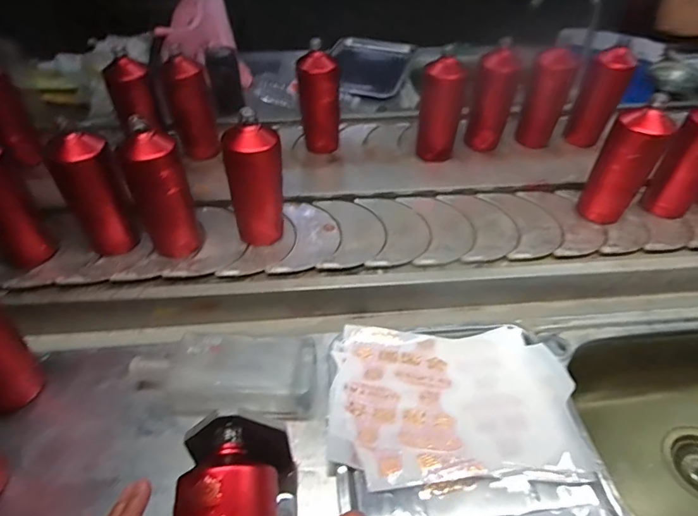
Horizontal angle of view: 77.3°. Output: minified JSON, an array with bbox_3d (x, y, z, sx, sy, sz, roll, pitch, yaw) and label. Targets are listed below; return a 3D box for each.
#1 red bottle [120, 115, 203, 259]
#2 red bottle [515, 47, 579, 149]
[{"bbox_3d":[-0.268,-0.093,0.630,0.078,0.194,0.062,-22,49,-21],"label":"red bottle"},{"bbox_3d":[0.407,-0.331,0.902,0.073,0.183,0.079,-26,50,-24],"label":"red bottle"}]

